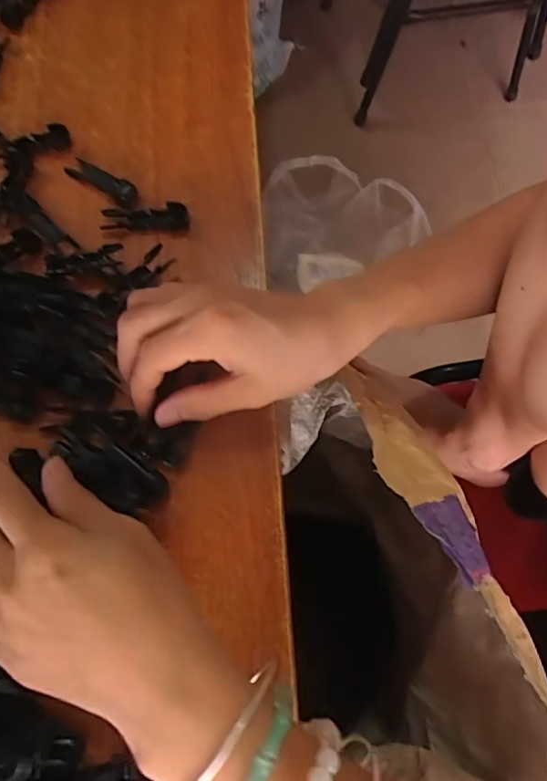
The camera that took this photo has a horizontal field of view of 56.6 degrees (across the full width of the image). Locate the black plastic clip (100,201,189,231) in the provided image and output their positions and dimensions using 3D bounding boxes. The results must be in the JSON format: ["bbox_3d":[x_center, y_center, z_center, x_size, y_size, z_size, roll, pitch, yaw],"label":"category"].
[{"bbox_3d":[-0.084,-0.112,0.332,0.055,0.010,0.016,-3,72,1],"label":"black plastic clip"}]

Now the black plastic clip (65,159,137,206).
[{"bbox_3d":[-0.116,-0.142,0.344,0.056,0.008,0.015,33,76,12],"label":"black plastic clip"}]

